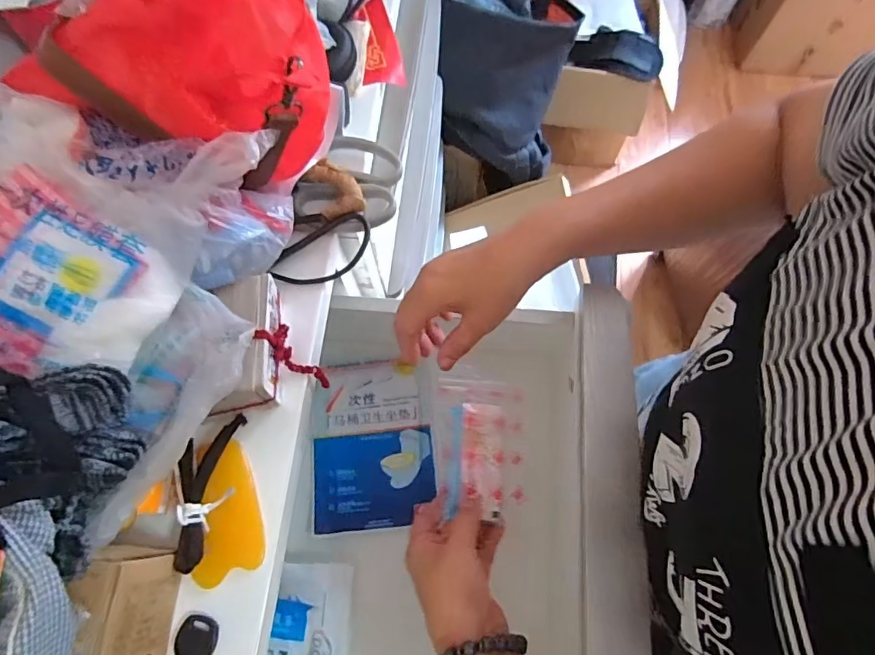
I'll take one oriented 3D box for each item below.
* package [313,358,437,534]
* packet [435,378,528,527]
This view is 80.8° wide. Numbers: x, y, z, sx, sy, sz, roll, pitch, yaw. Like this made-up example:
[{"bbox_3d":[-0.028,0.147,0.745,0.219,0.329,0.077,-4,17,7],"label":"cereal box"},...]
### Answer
[{"bbox_3d":[-0.068,0.118,0.533,0.120,0.013,0.166,-6,70,0],"label":"package"},{"bbox_3d":[0.037,0.102,0.455,0.085,0.016,0.116,10,64,-11],"label":"packet"}]

